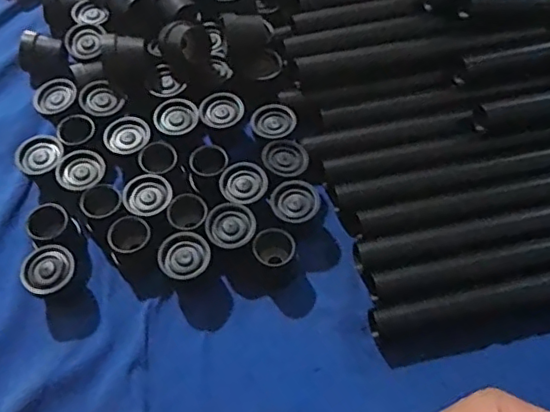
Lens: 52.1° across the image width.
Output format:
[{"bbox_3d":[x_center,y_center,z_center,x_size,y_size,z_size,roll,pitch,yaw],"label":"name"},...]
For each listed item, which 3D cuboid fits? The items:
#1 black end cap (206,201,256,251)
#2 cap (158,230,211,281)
[{"bbox_3d":[-0.031,0.020,0.412,0.034,0.029,0.034,0,60,0],"label":"black end cap"},{"bbox_3d":[-0.063,0.041,0.403,0.034,0.031,0.033,0,60,0],"label":"cap"}]

